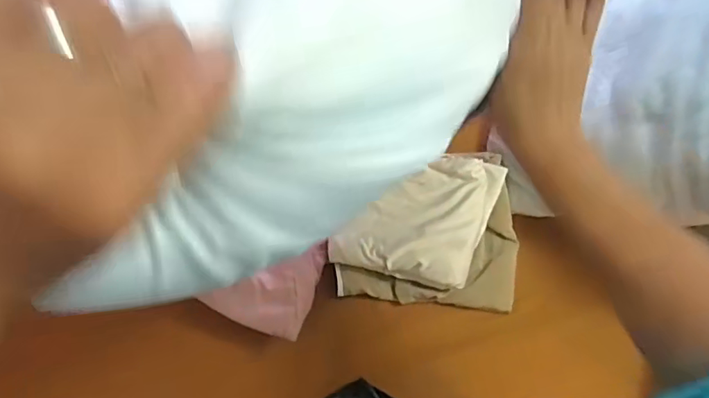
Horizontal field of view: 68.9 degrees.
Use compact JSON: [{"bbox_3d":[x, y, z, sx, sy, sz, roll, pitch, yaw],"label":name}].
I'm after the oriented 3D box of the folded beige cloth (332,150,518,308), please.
[{"bbox_3d":[0.102,0.041,0.690,0.231,0.069,0.196,2,73,1],"label":"folded beige cloth"}]

